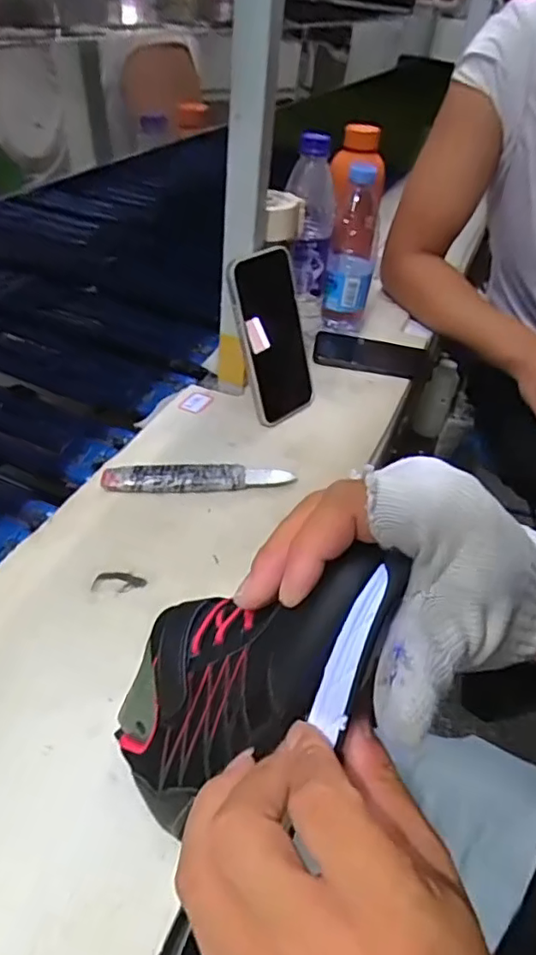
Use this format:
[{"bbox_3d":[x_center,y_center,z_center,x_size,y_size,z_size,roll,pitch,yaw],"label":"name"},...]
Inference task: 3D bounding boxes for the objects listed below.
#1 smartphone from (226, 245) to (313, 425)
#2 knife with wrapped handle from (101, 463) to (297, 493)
[{"bbox_3d":[0.006,-0.139,0.584,0.013,0.160,0.082,14,35,44],"label":"smartphone"},{"bbox_3d":[-0.061,0.001,0.521,0.163,0.014,0.030,0,42,-7],"label":"knife with wrapped handle"}]

